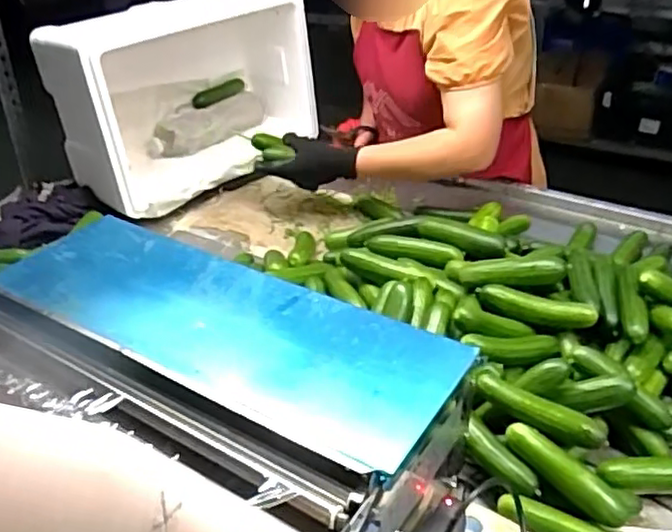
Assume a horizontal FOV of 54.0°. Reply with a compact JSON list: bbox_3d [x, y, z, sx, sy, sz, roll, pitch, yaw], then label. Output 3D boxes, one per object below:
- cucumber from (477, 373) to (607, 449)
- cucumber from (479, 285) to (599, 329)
[{"bbox_3d":[0.199,0.141,0.646,0.125,0.023,0.026,24,40,14],"label":"cucumber"},{"bbox_3d":[0.229,0.048,0.747,0.126,0.028,0.025,10,35,17],"label":"cucumber"}]

